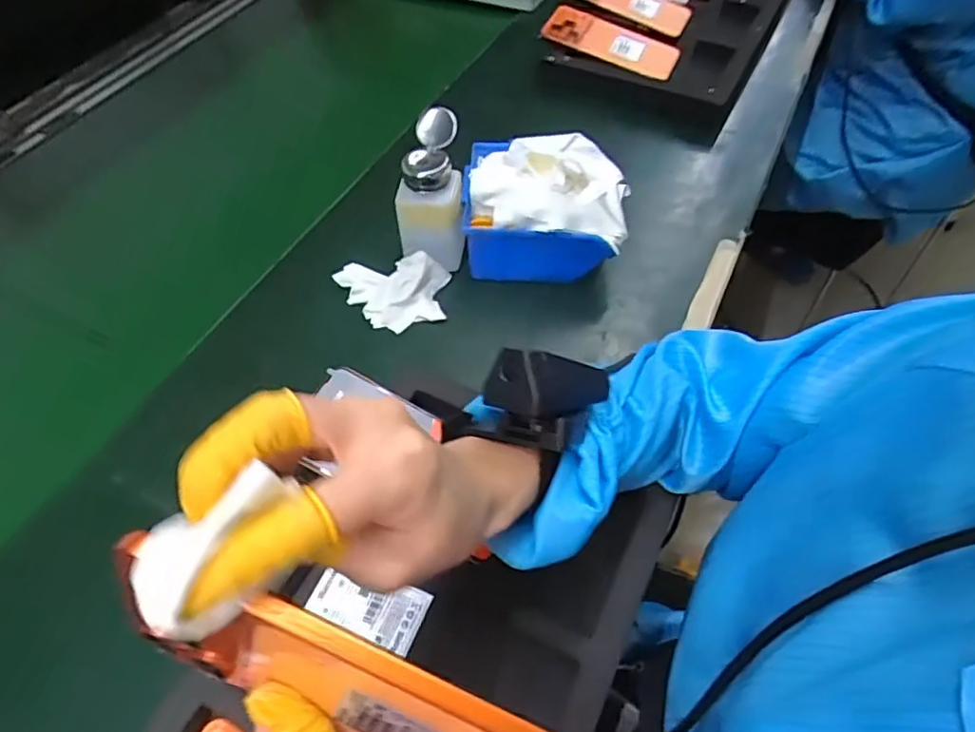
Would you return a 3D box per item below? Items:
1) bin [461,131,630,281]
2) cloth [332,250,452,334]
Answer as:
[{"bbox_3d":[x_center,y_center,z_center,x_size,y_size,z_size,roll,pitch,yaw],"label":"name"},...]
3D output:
[{"bbox_3d":[0.053,-0.147,0.554,0.141,0.100,0.120,2,55,6],"label":"bin"},{"bbox_3d":[-0.089,-0.067,0.537,0.102,0.030,0.067,3,55,7],"label":"cloth"}]

